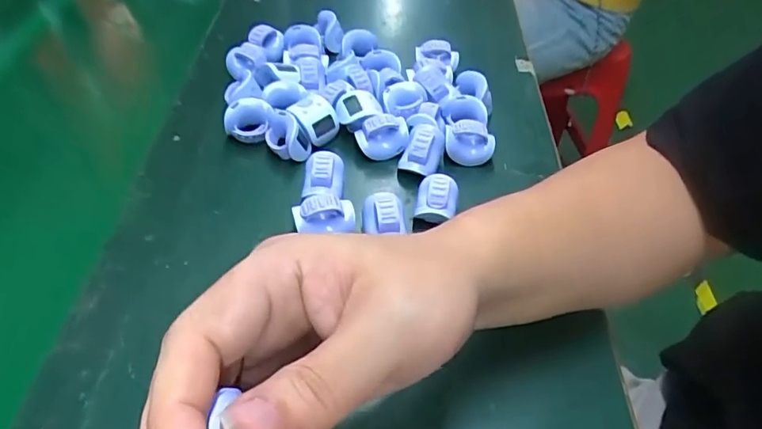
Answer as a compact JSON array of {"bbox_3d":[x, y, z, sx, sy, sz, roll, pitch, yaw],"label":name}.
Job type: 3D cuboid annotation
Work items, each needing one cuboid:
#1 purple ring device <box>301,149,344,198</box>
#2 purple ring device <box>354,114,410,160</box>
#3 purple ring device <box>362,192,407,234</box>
[{"bbox_3d":[-0.043,-0.024,0.389,0.028,0.030,0.041,4,47,1],"label":"purple ring device"},{"bbox_3d":[0.001,-0.064,0.424,0.040,0.025,0.024,0,47,-3],"label":"purple ring device"},{"bbox_3d":[0.002,0.003,0.363,0.026,0.028,0.034,-5,48,-8],"label":"purple ring device"}]

